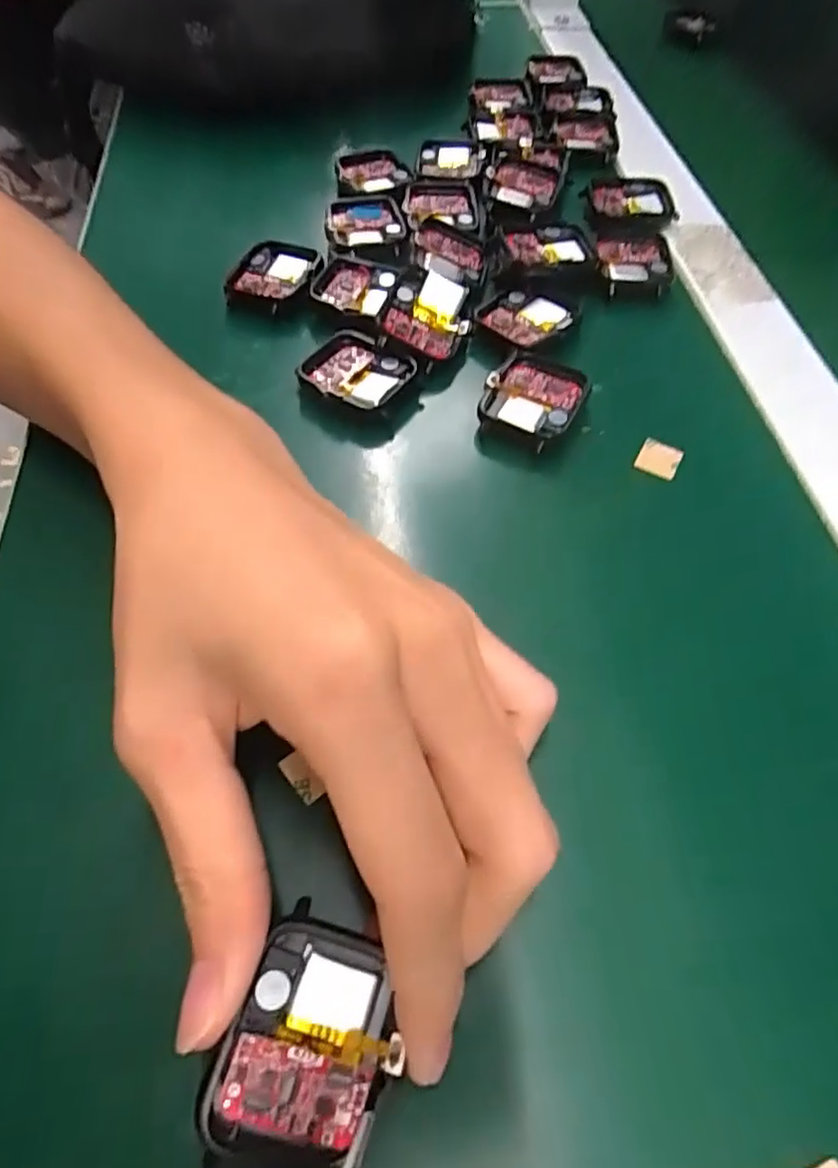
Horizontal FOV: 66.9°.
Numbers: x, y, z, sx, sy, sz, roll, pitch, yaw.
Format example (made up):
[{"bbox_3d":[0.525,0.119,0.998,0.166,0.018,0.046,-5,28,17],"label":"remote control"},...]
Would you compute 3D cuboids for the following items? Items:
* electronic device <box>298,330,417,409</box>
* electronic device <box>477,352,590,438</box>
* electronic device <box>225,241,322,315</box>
[{"bbox_3d":[-0.026,-0.088,0.262,0.041,0.006,0.035,30,62,16],"label":"electronic device"},{"bbox_3d":[0.046,-0.075,0.254,0.036,0.009,0.040,24,60,13],"label":"electronic device"},{"bbox_3d":[-0.067,-0.142,0.296,0.037,0.011,0.042,9,58,4],"label":"electronic device"}]

